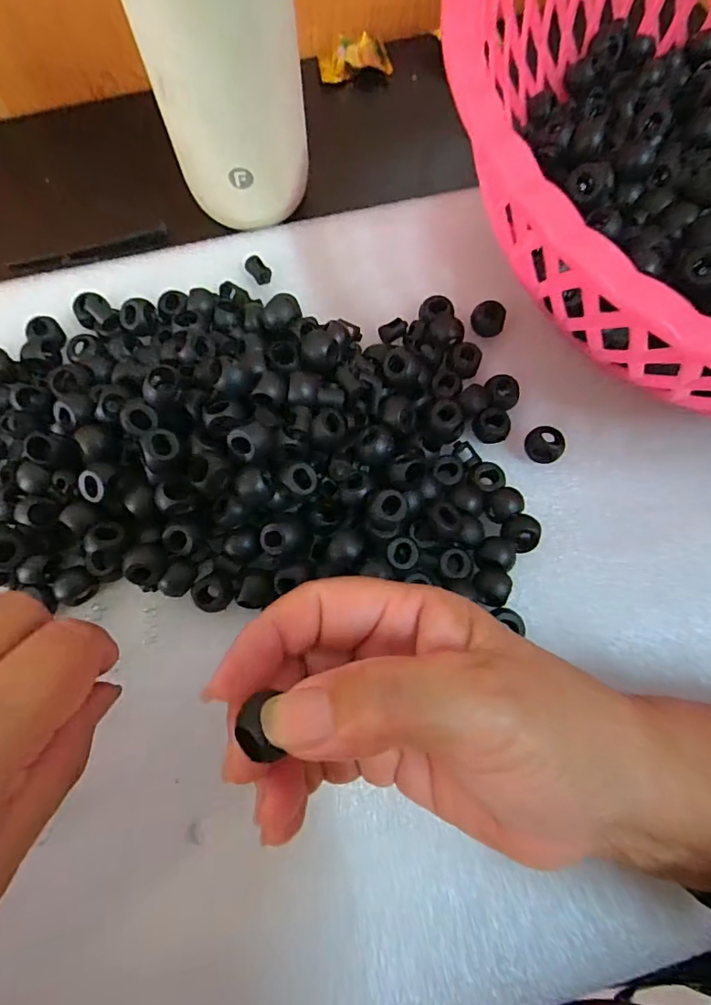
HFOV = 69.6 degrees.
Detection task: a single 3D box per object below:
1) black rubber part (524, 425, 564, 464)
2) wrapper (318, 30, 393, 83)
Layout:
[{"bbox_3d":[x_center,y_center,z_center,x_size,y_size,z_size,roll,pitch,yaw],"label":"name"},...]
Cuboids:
[{"bbox_3d":[0.090,-0.027,0.248,0.016,0.015,0.017,0,76,-1],"label":"black rubber part"},{"bbox_3d":[-0.001,-0.280,0.323,0.043,0.013,0.025,-13,76,-4],"label":"wrapper"}]

